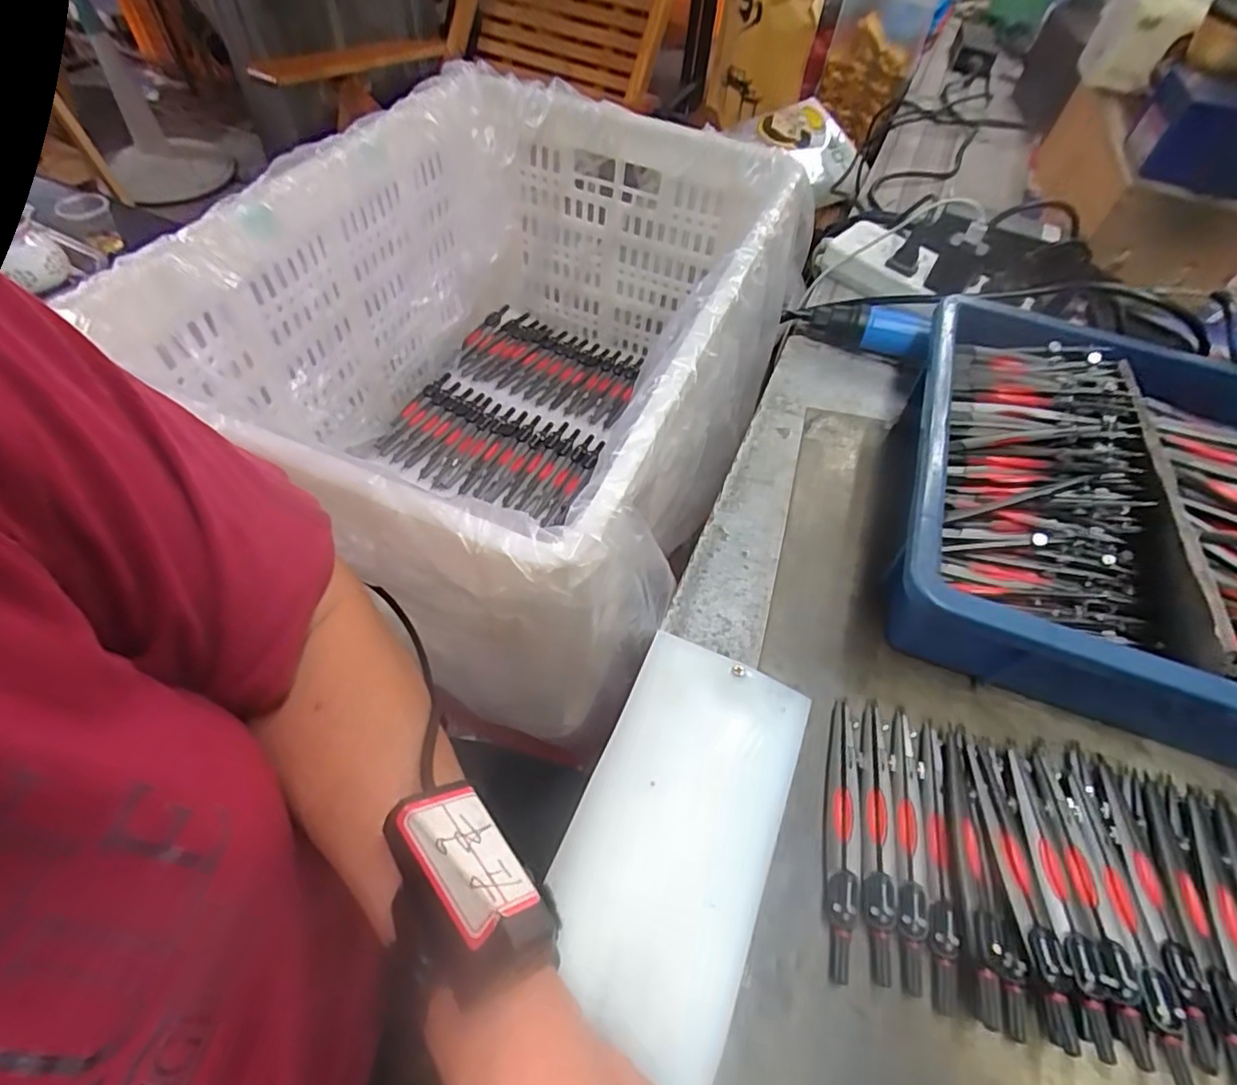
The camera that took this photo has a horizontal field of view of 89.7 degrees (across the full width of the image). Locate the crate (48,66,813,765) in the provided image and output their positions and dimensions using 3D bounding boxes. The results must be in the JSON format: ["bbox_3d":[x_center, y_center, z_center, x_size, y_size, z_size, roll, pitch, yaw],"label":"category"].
[{"bbox_3d":[-0.077,-0.145,0.531,0.364,0.248,0.490,20,56,10],"label":"crate"}]

